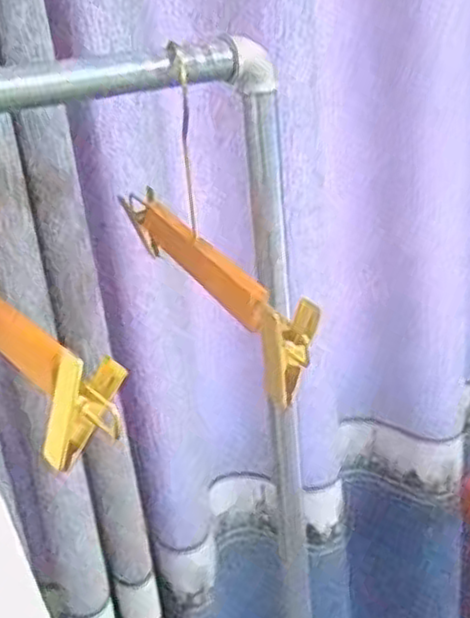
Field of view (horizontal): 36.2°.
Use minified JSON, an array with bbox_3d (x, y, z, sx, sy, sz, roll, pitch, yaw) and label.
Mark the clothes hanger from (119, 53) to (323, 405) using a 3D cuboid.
[{"bbox_3d":[-0.025,-0.074,0.500,0.050,0.173,0.294,-12,23,-14],"label":"clothes hanger"}]

